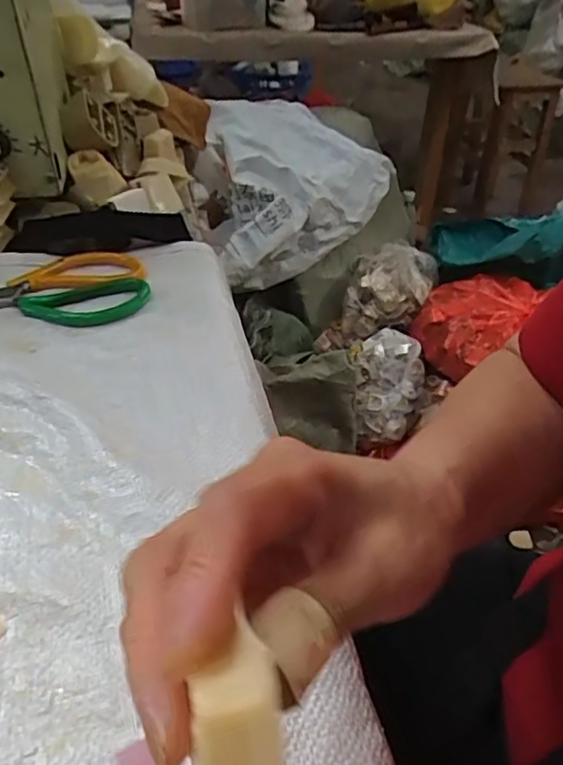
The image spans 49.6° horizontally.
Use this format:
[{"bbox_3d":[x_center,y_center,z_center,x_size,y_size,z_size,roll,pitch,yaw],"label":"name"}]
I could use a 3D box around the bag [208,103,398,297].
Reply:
[{"bbox_3d":[0.038,-0.427,1.348,0.395,0.270,0.359,-7,40,-11],"label":"bag"}]

